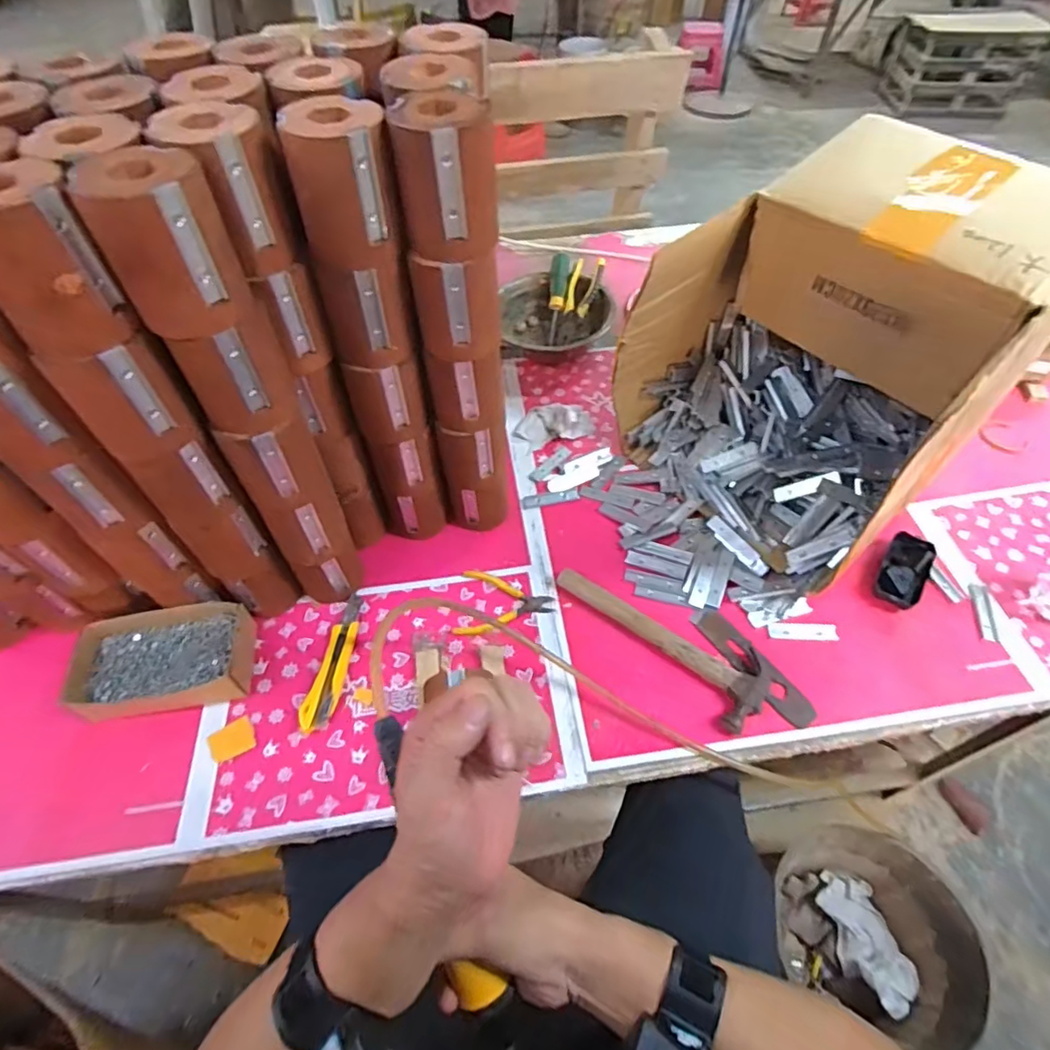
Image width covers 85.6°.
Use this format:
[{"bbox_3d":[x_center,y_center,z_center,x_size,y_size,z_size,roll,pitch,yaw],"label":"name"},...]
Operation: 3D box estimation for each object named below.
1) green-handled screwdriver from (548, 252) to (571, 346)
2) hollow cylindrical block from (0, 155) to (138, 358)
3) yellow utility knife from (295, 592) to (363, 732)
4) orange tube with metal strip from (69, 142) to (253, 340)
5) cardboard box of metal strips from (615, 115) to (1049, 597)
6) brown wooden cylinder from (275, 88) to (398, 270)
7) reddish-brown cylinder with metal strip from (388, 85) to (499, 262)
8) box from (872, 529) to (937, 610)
[{"bbox_3d":[0.060,-0.419,1.046,0.033,0.026,0.171,7,90,8],"label":"green-handled screwdriver"},{"bbox_3d":[-0.341,-0.184,0.398,0.078,0.104,0.080,37,62,25],"label":"hollow cylindrical block"},{"bbox_3d":[-0.227,0.160,0.682,0.035,0.019,0.170,6,54,7],"label":"yellow utility knife"},{"bbox_3d":[-0.257,-0.202,0.410,0.085,0.102,0.073,-26,57,-18],"label":"orange tube with metal strip"},{"bbox_3d":[0.347,-0.200,0.693,0.303,0.383,0.361,-35,59,-21],"label":"cardboard box of metal strips"},{"bbox_3d":[-0.149,-0.276,0.461,0.083,0.101,0.075,-13,54,-9],"label":"brown wooden cylinder"},{"bbox_3d":[-0.062,-0.279,0.457,0.085,0.100,0.066,-5,53,-3],"label":"reddish-brown cylinder with metal strip"},{"bbox_3d":[0.490,0.058,0.728,0.054,0.027,0.108,28,60,21],"label":"box"}]

